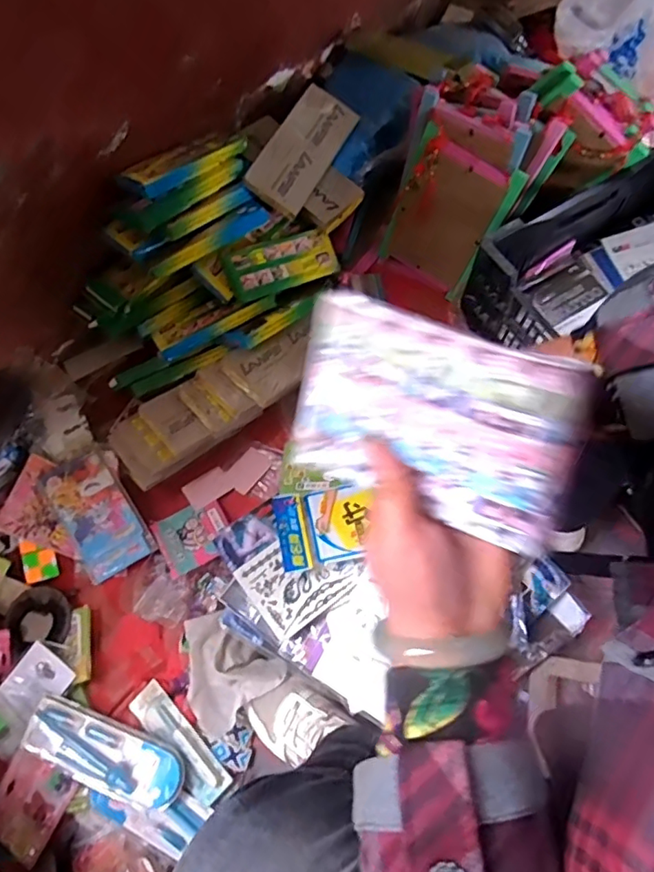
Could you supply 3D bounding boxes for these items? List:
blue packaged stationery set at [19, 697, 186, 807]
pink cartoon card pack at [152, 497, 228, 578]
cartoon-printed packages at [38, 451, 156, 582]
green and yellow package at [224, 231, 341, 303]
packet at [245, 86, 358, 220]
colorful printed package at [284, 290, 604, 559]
[{"bbox_3d":[-0.275,0.393,0.668,0.202,0.030,0.068,19,73,9],"label":"blue packaged stationery set"},{"bbox_3d":[-0.188,0.140,0.763,0.097,0.006,0.083,-25,62,-15],"label":"pink cartoon card pack"},{"bbox_3d":[-0.328,0.113,0.758,0.104,0.012,0.170,-32,91,6],"label":"cartoon-printed packages"},{"bbox_3d":[-0.060,-0.254,0.795,0.178,0.016,0.070,-27,100,-30],"label":"green and yellow package"},{"bbox_3d":[-0.035,-0.426,0.797,0.089,0.011,0.209,32,72,-12],"label":"packet"},{"bbox_3d":[0.050,-0.008,0.267,0.139,0.096,0.011,22,31,19],"label":"colorful printed package"}]

